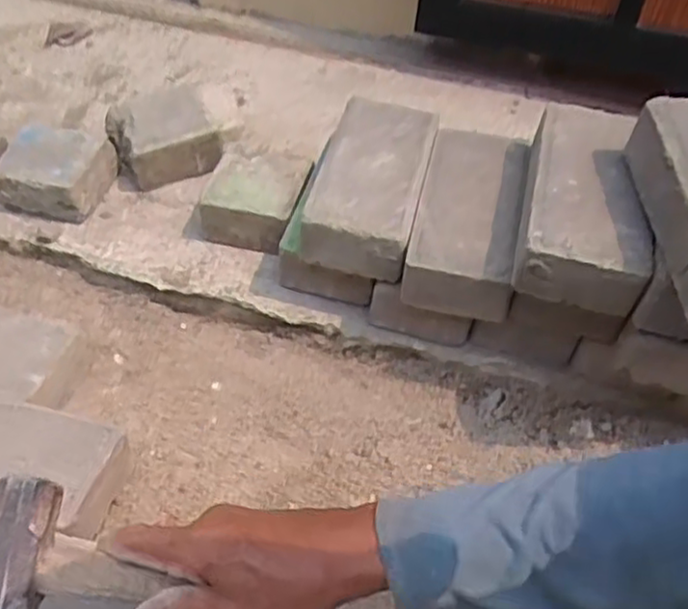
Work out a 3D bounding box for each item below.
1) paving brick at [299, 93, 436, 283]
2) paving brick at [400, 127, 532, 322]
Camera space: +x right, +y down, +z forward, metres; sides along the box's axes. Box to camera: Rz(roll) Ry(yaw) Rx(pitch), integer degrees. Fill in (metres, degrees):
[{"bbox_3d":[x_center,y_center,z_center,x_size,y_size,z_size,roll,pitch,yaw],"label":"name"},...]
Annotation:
[{"bbox_3d":[0.034,-0.134,0.748,0.108,0.063,0.216,14,59,11],"label":"paving brick"},{"bbox_3d":[0.124,-0.093,0.733,0.107,0.069,0.214,12,57,9],"label":"paving brick"}]

